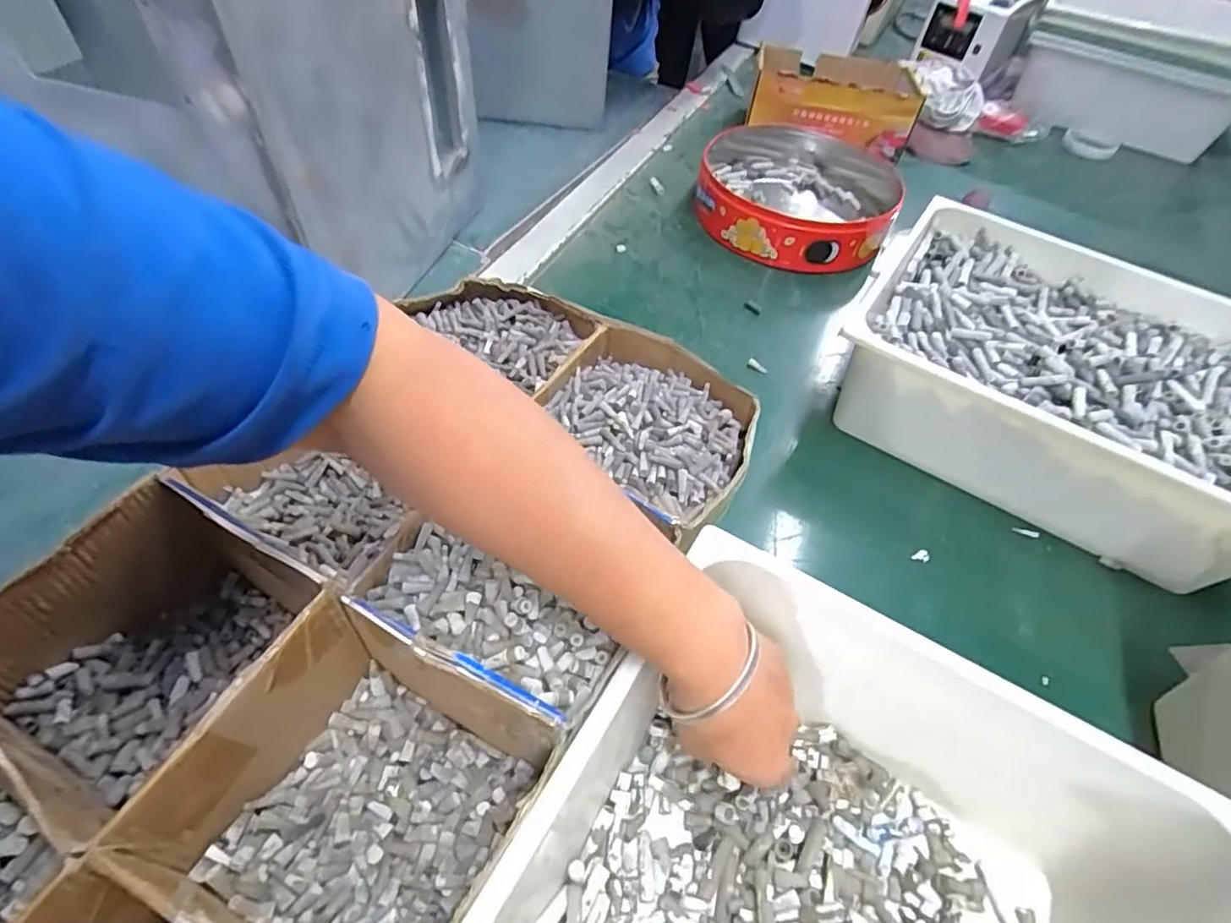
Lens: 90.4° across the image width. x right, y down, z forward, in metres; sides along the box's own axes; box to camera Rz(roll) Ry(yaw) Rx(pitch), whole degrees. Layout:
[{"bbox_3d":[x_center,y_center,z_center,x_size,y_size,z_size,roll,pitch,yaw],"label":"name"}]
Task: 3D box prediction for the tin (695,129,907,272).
[{"bbox_3d":[0.233,-0.347,0.795,0.249,0.065,0.256,3,51,-4],"label":"tin"}]

